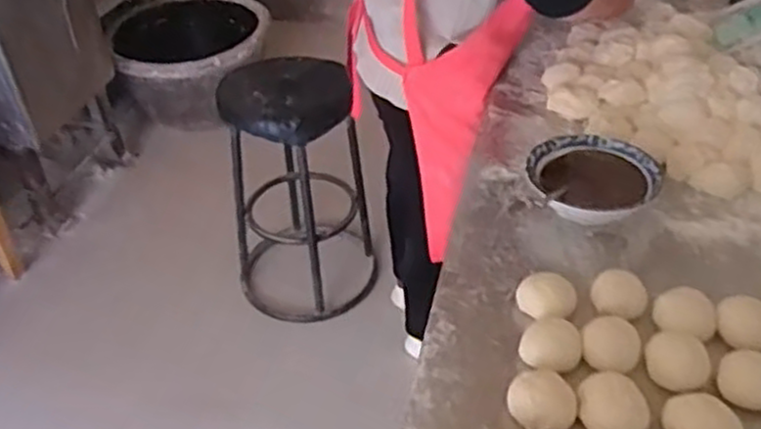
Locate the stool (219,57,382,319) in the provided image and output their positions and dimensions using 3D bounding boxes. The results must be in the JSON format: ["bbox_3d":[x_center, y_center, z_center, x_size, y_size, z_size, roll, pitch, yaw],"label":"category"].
[{"bbox_3d":[-0.209,-0.065,1.902,0.355,0.648,0.396,-11,40,-11],"label":"stool"}]

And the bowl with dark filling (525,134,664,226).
[{"bbox_3d":[0.293,-0.046,1.043,0.179,0.048,0.163,-7,39,-6],"label":"bowl with dark filling"}]

